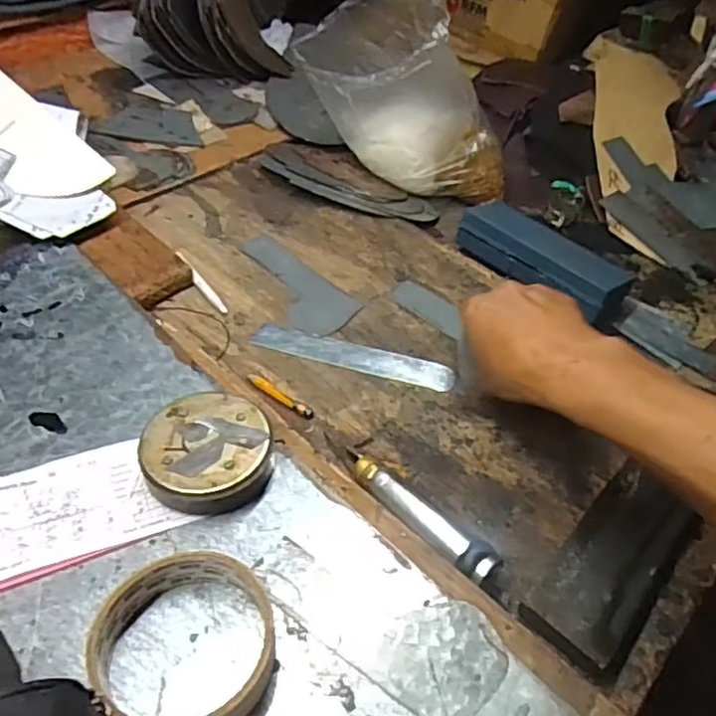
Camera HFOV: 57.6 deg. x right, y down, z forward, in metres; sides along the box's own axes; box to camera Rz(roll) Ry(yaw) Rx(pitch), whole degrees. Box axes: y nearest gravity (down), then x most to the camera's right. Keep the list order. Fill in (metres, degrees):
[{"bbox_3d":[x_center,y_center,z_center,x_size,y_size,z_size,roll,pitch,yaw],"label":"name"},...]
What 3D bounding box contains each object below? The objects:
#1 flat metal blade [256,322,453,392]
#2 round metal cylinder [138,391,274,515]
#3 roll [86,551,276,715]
[{"bbox_3d":[-0.004,-0.001,0.505,0.156,0.004,0.028,13,49,10],"label":"flat metal blade"},{"bbox_3d":[-0.089,0.057,0.389,0.074,0.026,0.073,5,48,-5],"label":"round metal cylinder"},{"bbox_3d":[-0.082,0.137,0.308,0.082,0.026,0.086,5,48,-5],"label":"roll"}]

